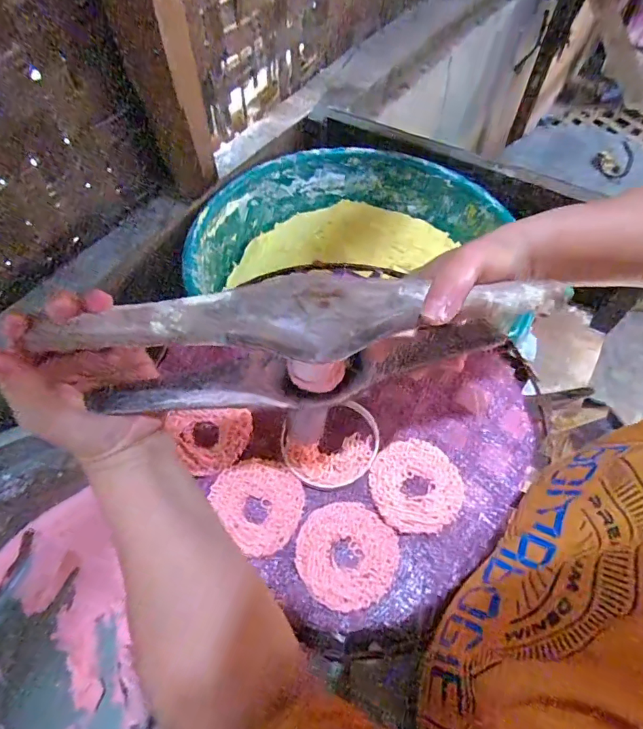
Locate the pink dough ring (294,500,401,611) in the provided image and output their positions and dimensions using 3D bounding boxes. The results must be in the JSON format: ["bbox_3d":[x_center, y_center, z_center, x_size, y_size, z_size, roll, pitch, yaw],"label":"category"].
[{"bbox_3d":[0.019,0.151,0.359,0.077,0.006,0.077,0,58,-1],"label":"pink dough ring"}]

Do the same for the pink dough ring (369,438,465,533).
[{"bbox_3d":[0.082,0.103,0.387,0.078,0.011,0.077,0,58,-1],"label":"pink dough ring"}]

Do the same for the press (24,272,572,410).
[{"bbox_3d":[0.000,-0.013,0.293,0.309,0.085,0.051,-6,58,-12],"label":"press"}]

